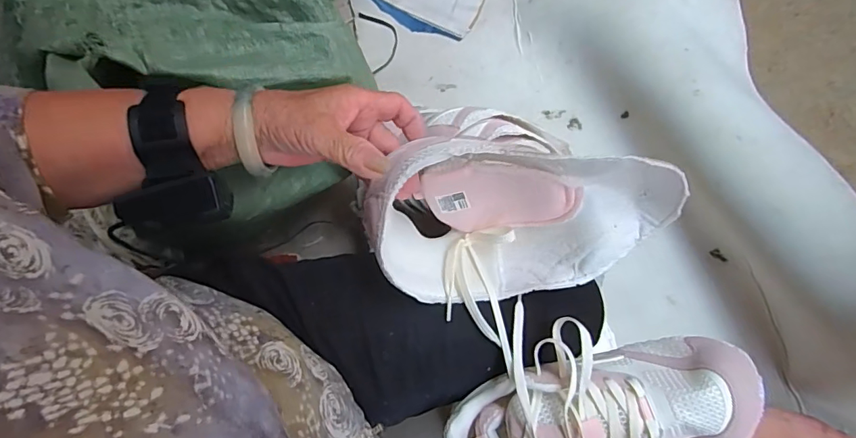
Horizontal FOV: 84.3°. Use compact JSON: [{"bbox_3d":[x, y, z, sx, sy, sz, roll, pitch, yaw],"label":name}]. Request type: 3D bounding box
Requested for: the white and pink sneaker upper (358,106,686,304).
[{"bbox_3d":[0.072,0.002,0.355,0.217,0.135,0.087,-6,70,-1],"label":"white and pink sneaker upper"}]

